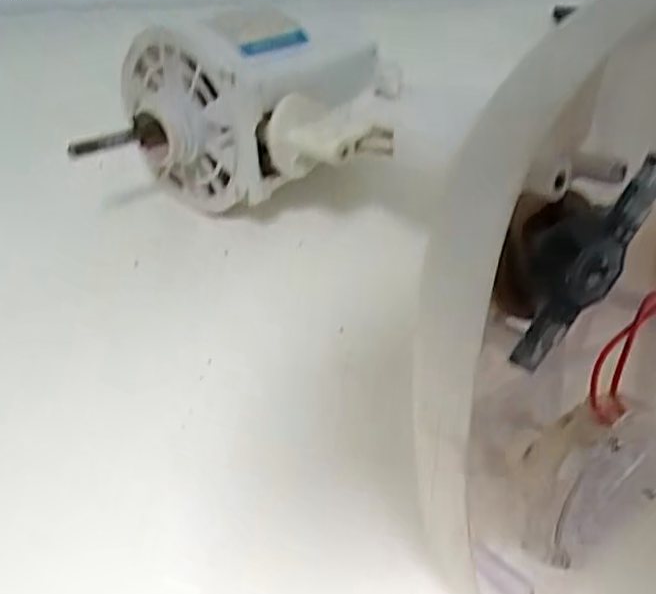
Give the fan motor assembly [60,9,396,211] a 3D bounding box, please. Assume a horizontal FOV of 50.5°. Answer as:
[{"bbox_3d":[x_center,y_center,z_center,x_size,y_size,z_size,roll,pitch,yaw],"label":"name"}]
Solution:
[{"bbox_3d":[-0.048,-0.097,0.383,0.152,0.088,0.081,4,40,2],"label":"fan motor assembly"}]

